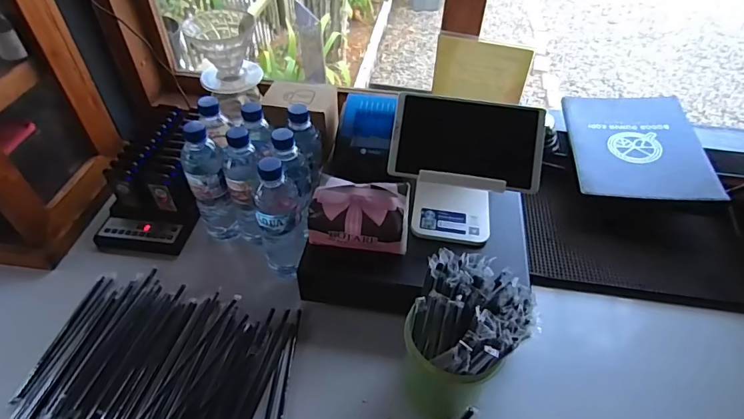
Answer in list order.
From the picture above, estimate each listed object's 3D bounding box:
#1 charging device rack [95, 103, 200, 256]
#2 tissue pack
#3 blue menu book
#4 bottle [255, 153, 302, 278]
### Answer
[{"bbox_3d":[-0.381,-0.063,0.793,0.150,0.111,0.255,3,46,1],"label":"charging device rack"},{"bbox_3d":[-0.016,0.003,0.643,0.138,0.072,0.086,4,46,2],"label":"tissue pack"},{"bbox_3d":[0.515,-0.134,0.866,0.229,0.012,0.300,2,48,13],"label":"blue menu book"},{"bbox_3d":[-0.140,0.019,0.661,0.058,0.232,0.065,-12,48,-13],"label":"bottle"}]

